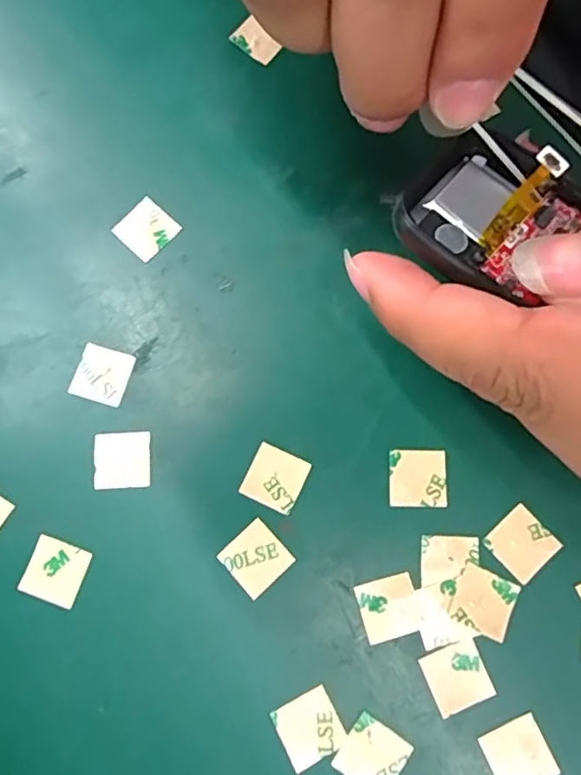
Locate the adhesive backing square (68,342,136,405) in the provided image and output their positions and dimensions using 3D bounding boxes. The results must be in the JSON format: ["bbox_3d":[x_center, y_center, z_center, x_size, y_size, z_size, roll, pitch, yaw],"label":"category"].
[{"bbox_3d":[-0.054,-0.004,0.164,0.015,0.004,0.015,17,80,4],"label":"adhesive backing square"}]

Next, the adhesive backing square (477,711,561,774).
[{"bbox_3d":[0.057,0.092,0.145,0.015,0.004,0.015,-26,75,2],"label":"adhesive backing square"}]

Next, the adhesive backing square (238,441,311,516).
[{"bbox_3d":[-0.004,0.025,0.159,0.015,0.004,0.015,25,79,7],"label":"adhesive backing square"}]

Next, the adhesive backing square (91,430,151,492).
[{"bbox_3d":[-0.047,0.020,0.160,0.016,0.004,0.015,-3,78,0],"label":"adhesive backing square"}]

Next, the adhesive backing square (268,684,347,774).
[{"bbox_3d":[0.005,0.086,0.147,0.015,0.004,0.015,-28,75,-6],"label":"adhesive backing square"}]

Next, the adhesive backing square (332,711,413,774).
[{"bbox_3d":[0.021,0.093,0.145,0.015,0.004,0.015,35,79,6],"label":"adhesive backing square"}]

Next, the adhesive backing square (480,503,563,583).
[{"bbox_3d":[0.062,0.042,0.155,0.015,0.004,0.015,-41,81,-5],"label":"adhesive backing square"}]

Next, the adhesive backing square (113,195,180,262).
[{"bbox_3d":[-0.043,-0.048,0.174,0.016,0.004,0.015,43,83,6],"label":"adhesive backing square"}]

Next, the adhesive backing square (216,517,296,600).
[{"bbox_3d":[-0.009,0.046,0.155,0.015,0.004,0.015,-43,78,-8],"label":"adhesive backing square"}]

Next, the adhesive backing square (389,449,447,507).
[{"bbox_3d":[0.035,0.025,0.158,0.015,0.004,0.015,1,78,0],"label":"adhesive backing square"}]

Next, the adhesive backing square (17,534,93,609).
[{"bbox_3d":[-0.063,0.049,0.155,0.016,0.004,0.015,19,78,5],"label":"adhesive backing square"}]

